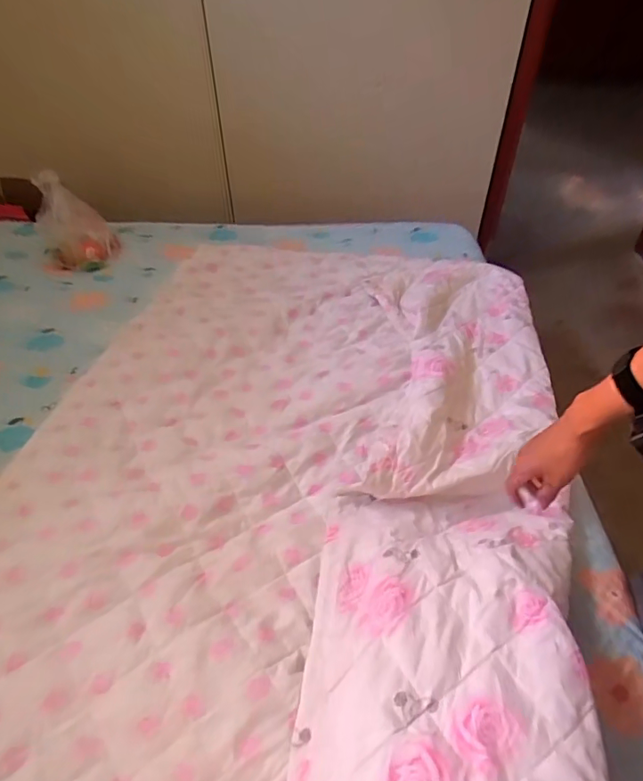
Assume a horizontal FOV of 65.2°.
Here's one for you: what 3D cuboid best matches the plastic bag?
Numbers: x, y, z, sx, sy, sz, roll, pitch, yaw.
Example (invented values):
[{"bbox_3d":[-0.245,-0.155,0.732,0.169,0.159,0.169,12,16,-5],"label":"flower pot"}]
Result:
[{"bbox_3d":[-0.667,-0.459,1.356,0.179,0.182,0.234,-20,49,-20],"label":"plastic bag"}]

